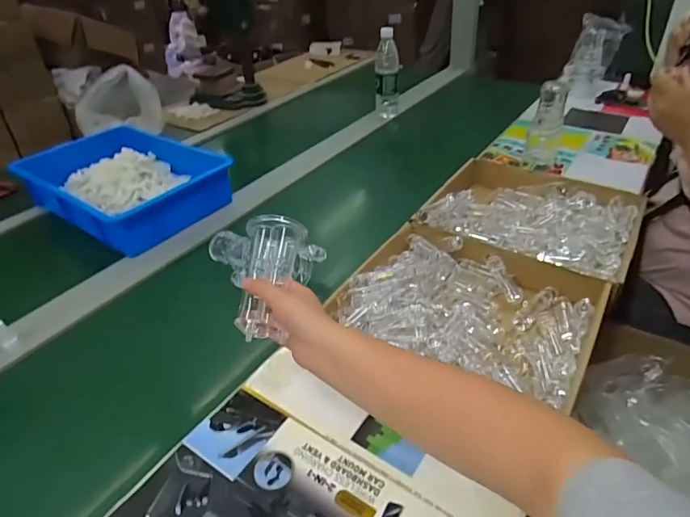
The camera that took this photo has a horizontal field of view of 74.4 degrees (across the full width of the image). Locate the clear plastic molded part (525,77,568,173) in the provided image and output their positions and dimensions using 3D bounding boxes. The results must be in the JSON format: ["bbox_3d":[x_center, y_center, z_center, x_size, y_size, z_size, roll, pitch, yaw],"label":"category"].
[{"bbox_3d":[0.431,-0.277,0.968,0.064,0.182,0.069,15,41,23],"label":"clear plastic molded part"}]

